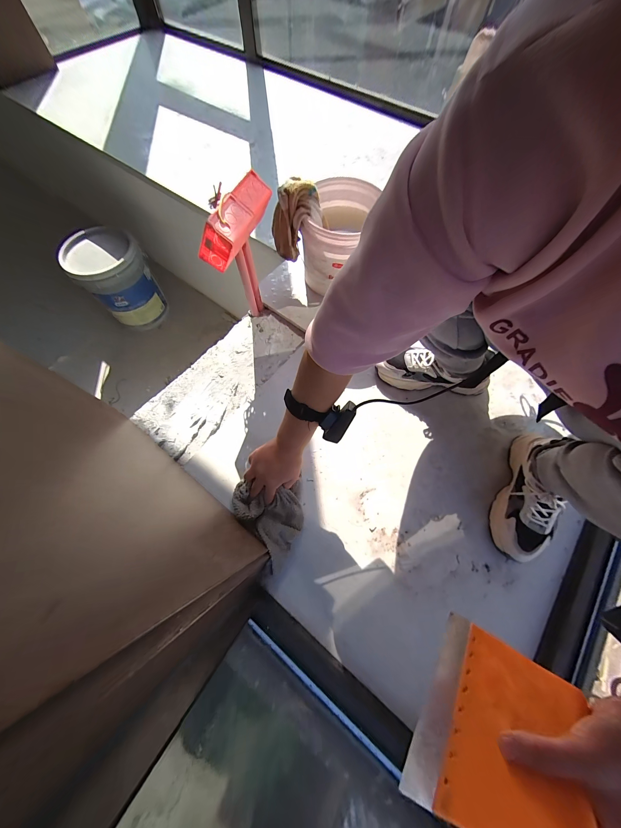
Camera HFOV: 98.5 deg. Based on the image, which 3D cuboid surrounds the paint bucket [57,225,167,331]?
[{"bbox_3d":[-0.923,-0.642,1.328,0.306,0.374,0.293,-35,72,-13],"label":"paint bucket"}]

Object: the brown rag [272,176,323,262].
[{"bbox_3d":[-0.034,-0.464,0.644,0.118,0.150,0.108,-7,68,-3],"label":"brown rag"}]

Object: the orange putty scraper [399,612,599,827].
[{"bbox_3d":[0.172,0.287,0.250,0.160,0.121,0.011,-30,108,-46],"label":"orange putty scraper"}]

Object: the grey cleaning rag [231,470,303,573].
[{"bbox_3d":[-0.079,0.203,0.508,0.126,0.051,0.148,-6,67,-1],"label":"grey cleaning rag"}]

